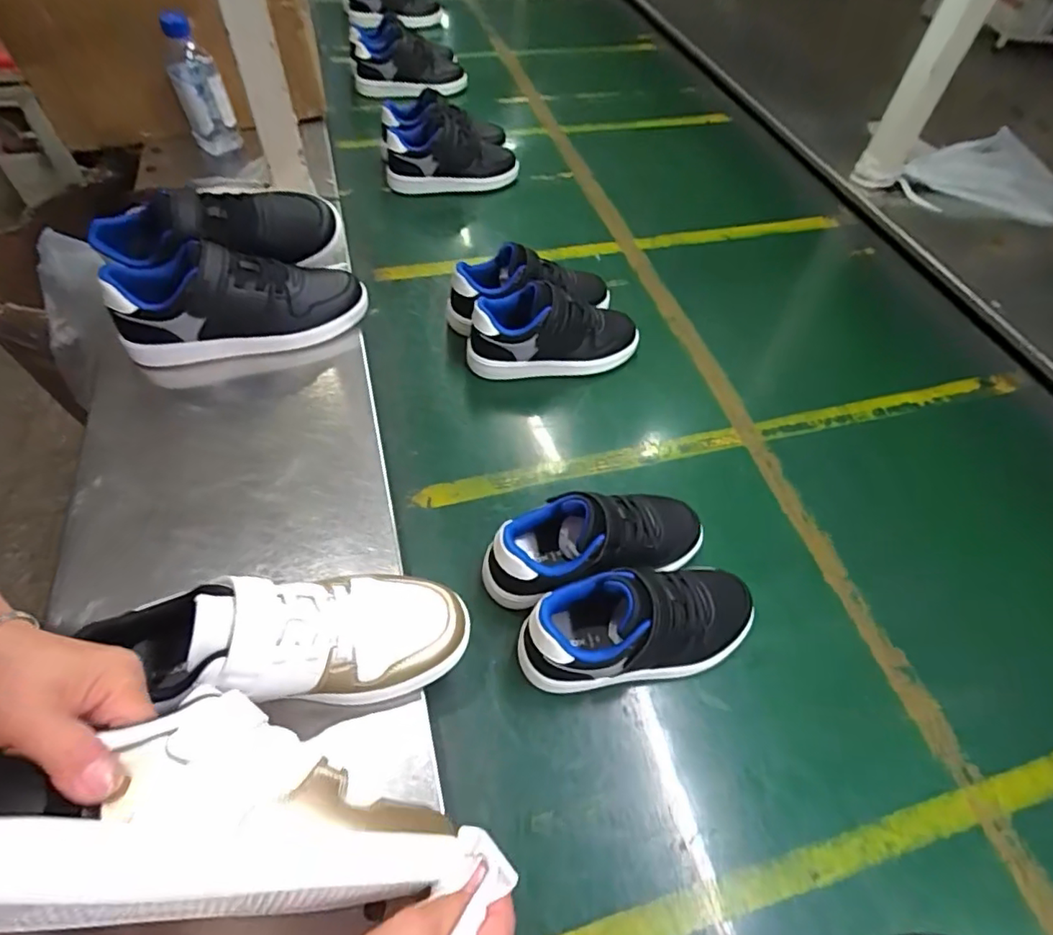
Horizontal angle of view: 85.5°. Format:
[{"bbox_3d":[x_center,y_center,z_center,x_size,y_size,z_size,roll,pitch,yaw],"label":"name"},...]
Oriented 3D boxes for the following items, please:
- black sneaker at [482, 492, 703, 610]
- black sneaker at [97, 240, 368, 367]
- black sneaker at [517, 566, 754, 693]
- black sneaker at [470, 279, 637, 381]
[{"bbox_3d":[0.061,0.061,0.481,0.192,0.089,0.069,-14,58,-12],"label":"black sneaker"},{"bbox_3d":[-0.287,-0.164,0.582,0.227,0.111,0.079,-9,57,-8],"label":"black sneaker"},{"bbox_3d":[0.091,0.118,0.444,0.193,0.089,0.078,-10,57,-9],"label":"black sneaker"},{"bbox_3d":[0.029,-0.153,0.626,0.191,0.084,0.071,-3,56,-5],"label":"black sneaker"}]

